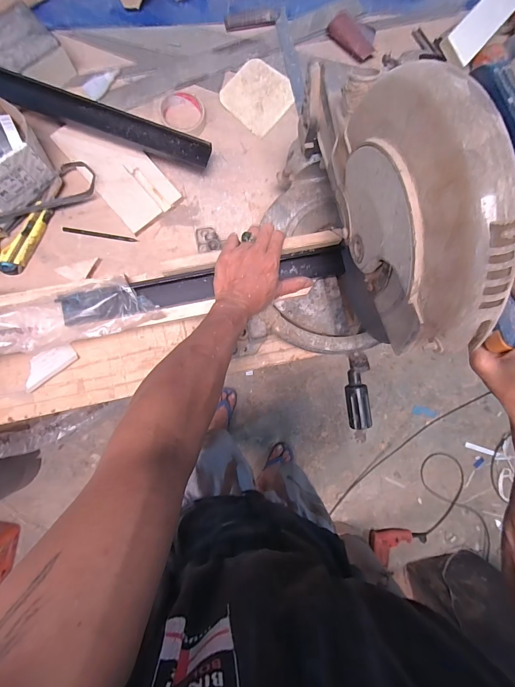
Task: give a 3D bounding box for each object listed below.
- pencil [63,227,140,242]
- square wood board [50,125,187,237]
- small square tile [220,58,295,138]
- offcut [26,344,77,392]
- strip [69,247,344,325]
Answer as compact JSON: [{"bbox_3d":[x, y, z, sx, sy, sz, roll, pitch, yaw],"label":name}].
[{"bbox_3d":[-0.296,-0.205,0.611,0.134,0.010,0.009,7,85,-2],"label":"pencil"},{"bbox_3d":[-0.267,-0.333,0.613,0.118,0.010,0.237,-43,93,-6],"label":"square wood board"},{"bbox_3d":[0.000,-0.504,0.655,0.127,0.004,0.133,39,84,1],"label":"small square tile"},{"bbox_3d":[-0.379,0.037,0.584,0.103,0.013,0.045,-38,88,-5],"label":"offcut"},{"bbox_3d":[-0.068,-0.094,0.504,0.438,0.028,0.048,-13,86,-9],"label":"strip"}]

